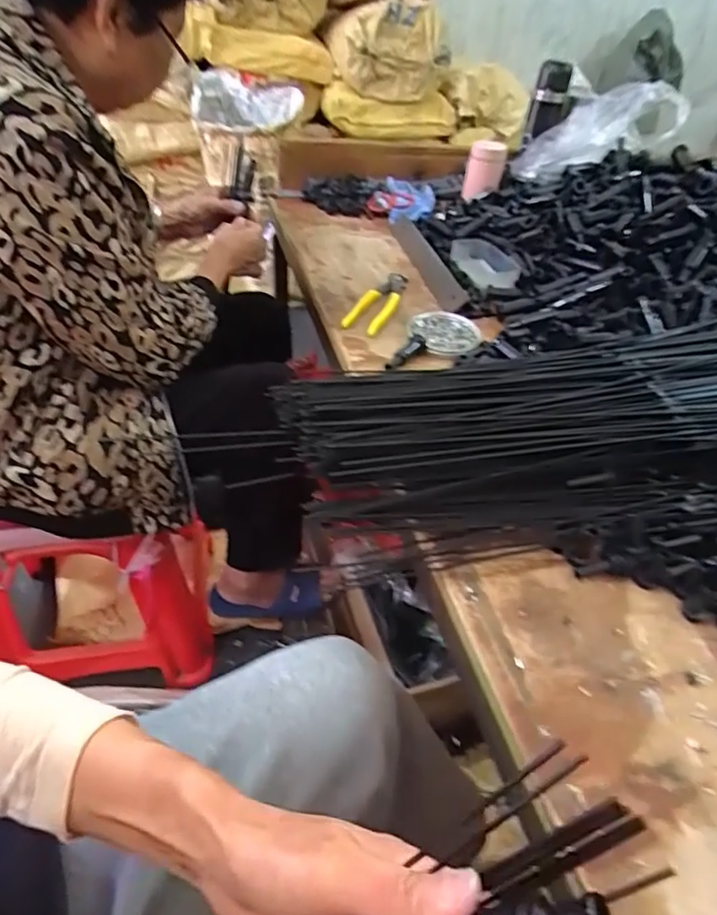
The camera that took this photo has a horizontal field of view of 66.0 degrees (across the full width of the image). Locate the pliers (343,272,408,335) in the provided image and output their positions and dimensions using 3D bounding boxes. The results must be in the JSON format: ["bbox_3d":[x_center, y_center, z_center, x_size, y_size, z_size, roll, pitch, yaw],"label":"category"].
[{"bbox_3d":[0.029,-0.220,0.765,0.049,0.013,0.185,15,44,11],"label":"pliers"}]

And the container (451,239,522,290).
[{"bbox_3d":[0.199,-0.300,0.856,0.072,0.025,0.144,-8,44,-13],"label":"container"}]

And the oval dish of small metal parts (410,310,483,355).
[{"bbox_3d":[0.112,-0.160,0.713,0.087,0.013,0.087,19,45,15],"label":"oval dish of small metal parts"}]

